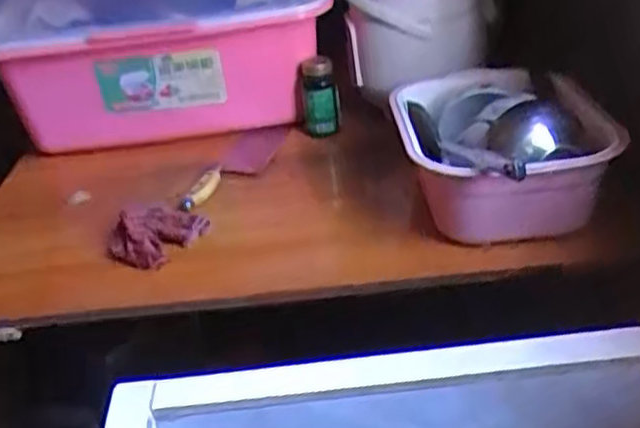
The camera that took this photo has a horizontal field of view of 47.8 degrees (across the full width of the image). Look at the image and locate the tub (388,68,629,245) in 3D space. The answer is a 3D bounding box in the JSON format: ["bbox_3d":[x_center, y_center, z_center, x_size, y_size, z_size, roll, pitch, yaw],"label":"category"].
[{"bbox_3d":[0.213,-0.070,0.863,0.208,0.149,0.241,-7,32,0],"label":"tub"}]

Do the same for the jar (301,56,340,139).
[{"bbox_3d":[0.000,-0.180,1.120,0.058,0.130,0.060,-5,32,3],"label":"jar"}]

